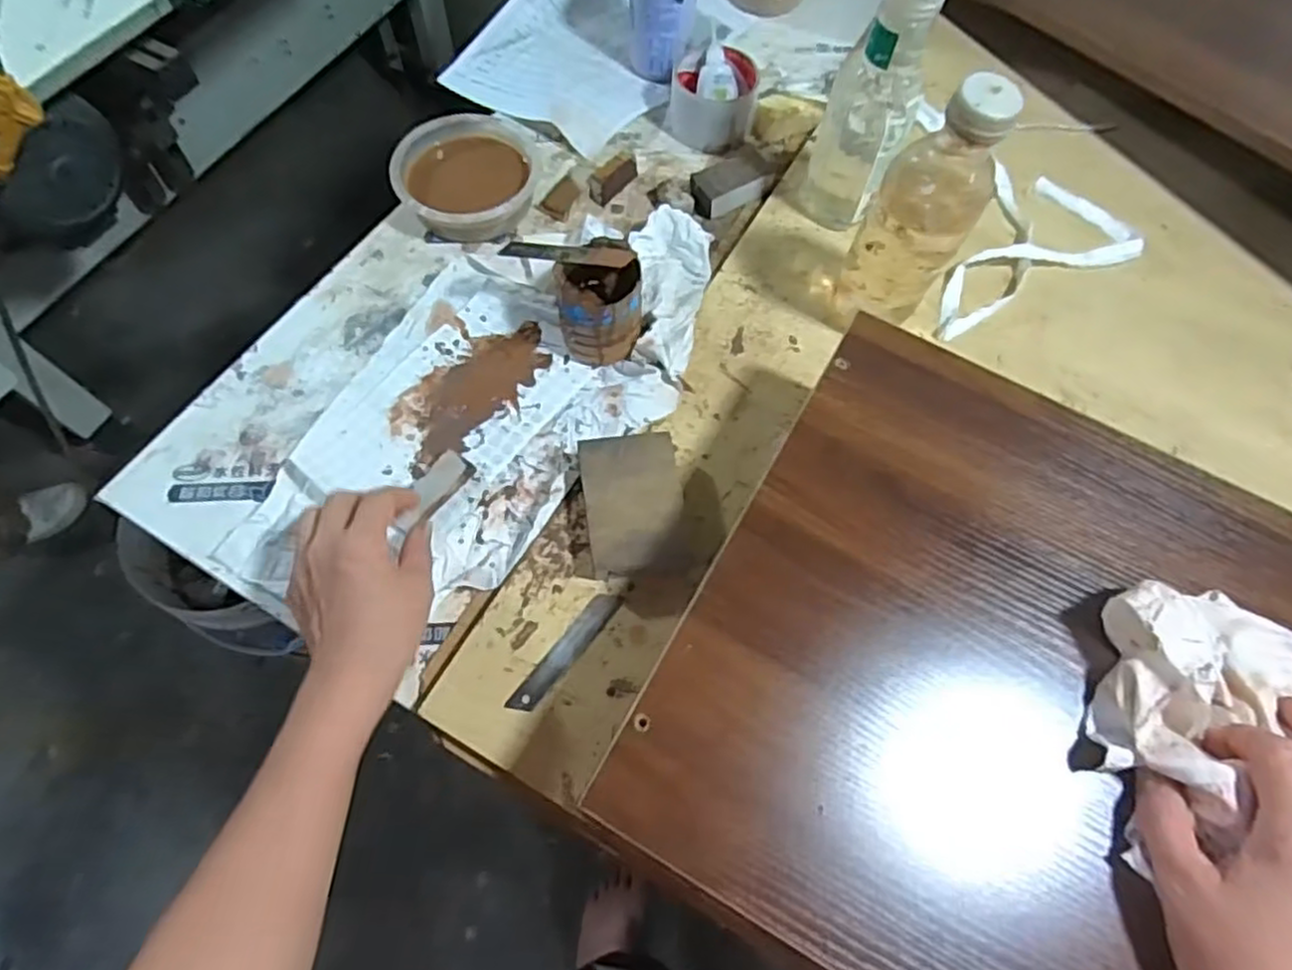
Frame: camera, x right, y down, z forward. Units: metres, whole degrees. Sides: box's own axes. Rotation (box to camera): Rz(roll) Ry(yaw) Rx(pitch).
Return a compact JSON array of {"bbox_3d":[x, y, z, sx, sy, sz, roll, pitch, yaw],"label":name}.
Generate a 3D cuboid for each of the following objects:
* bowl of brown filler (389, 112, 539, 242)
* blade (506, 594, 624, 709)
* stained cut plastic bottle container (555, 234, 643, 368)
[{"bbox_3d":[-0.159,-0.276,0.654,0.124,0.033,0.129,-22,68,-11],"label":"bowl of brown filler"},{"bbox_3d":[-0.052,0.111,0.486,0.018,0.004,0.098,35,69,13],"label":"blade"},{"bbox_3d":[-0.036,-0.142,0.575,0.062,0.072,0.067,-8,66,-5],"label":"stained cut plastic bottle container"}]

